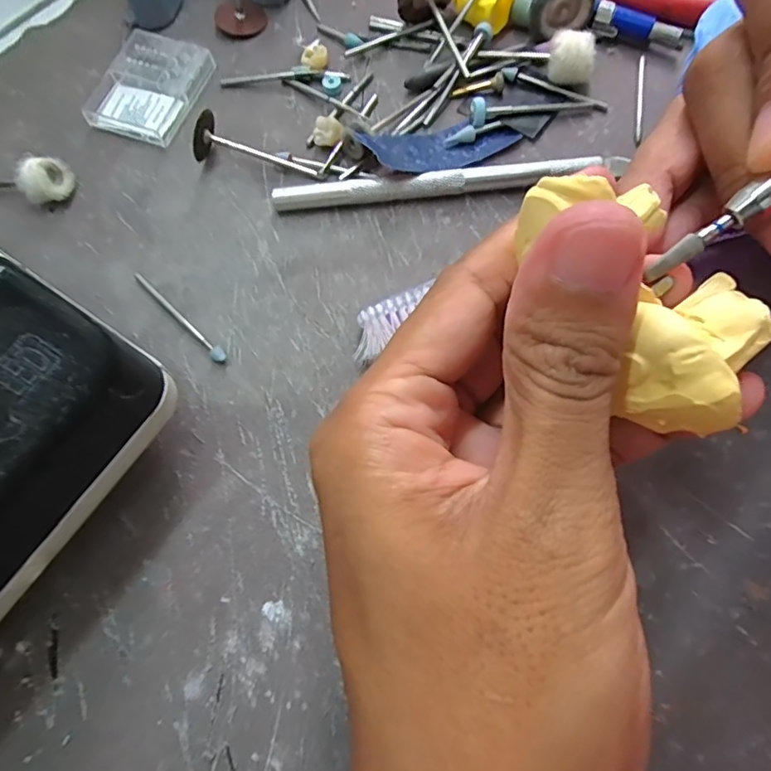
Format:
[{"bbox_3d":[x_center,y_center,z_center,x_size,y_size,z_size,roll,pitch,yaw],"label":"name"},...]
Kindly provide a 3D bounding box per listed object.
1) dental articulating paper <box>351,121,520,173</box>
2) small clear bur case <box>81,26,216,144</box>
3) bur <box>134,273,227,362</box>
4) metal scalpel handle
[{"bbox_3d":[0.020,-0.088,0.185,0.055,0.011,0.021,-23,73,-6],"label":"dental articulating paper"},{"bbox_3d":[-0.091,-0.115,0.199,0.034,0.008,0.045,20,74,8],"label":"small clear bur case"},{"bbox_3d":[-0.068,-0.024,0.170,0.004,0.004,0.046,-44,76,-12],"label":"bur"},{"bbox_3d":[0.022,-0.071,0.182,0.121,0.009,0.007,-6,72,-1],"label":"metal scalpel handle"}]

